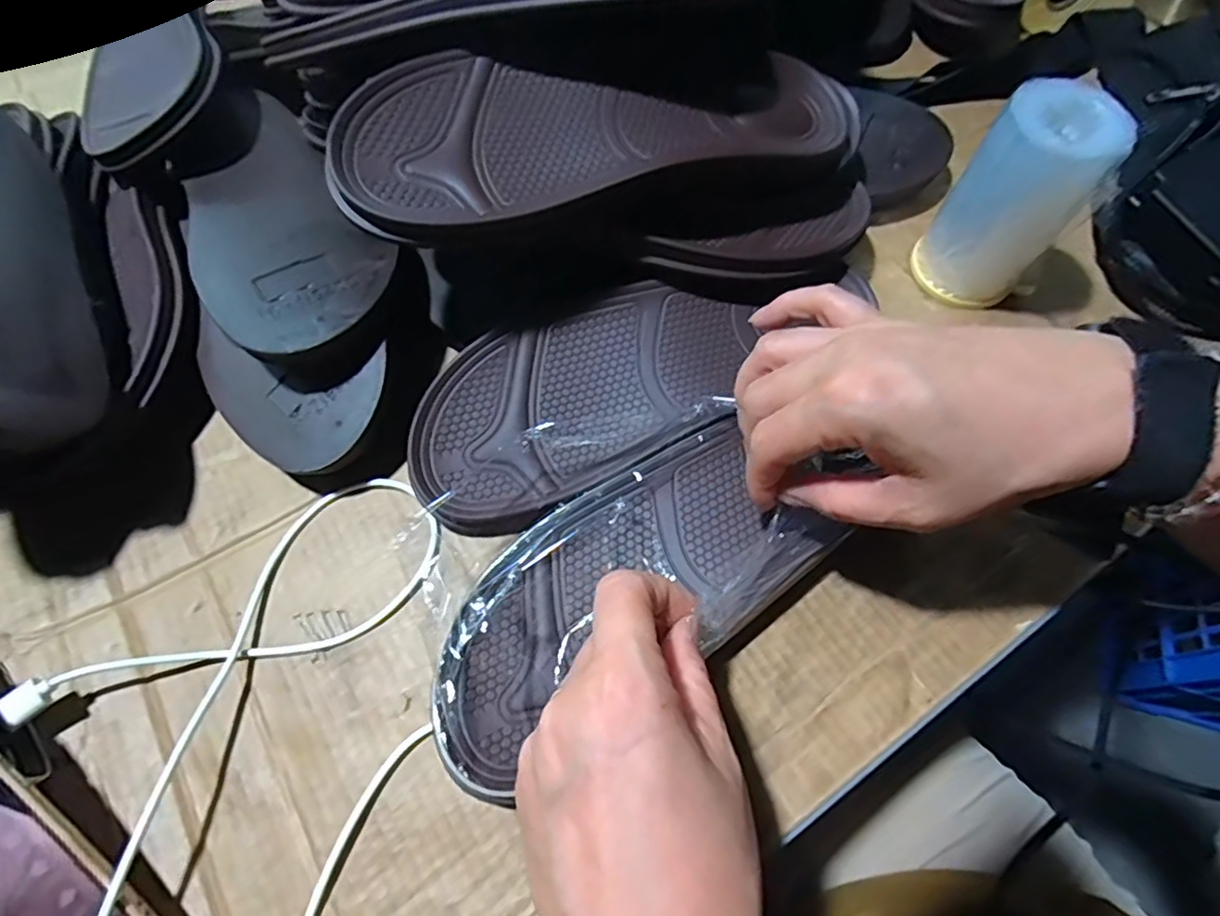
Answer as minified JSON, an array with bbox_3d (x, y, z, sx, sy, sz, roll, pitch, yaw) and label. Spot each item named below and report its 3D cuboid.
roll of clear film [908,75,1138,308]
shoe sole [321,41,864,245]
[{"bbox_3d":[0.222,-0.140,0.340,0.067,0.097,0.062,37,76,11],"label":"roll of clear film"},{"bbox_3d":[0.009,-0.159,0.309,0.274,0.022,0.102,-7,75,-15],"label":"shoe sole"}]

